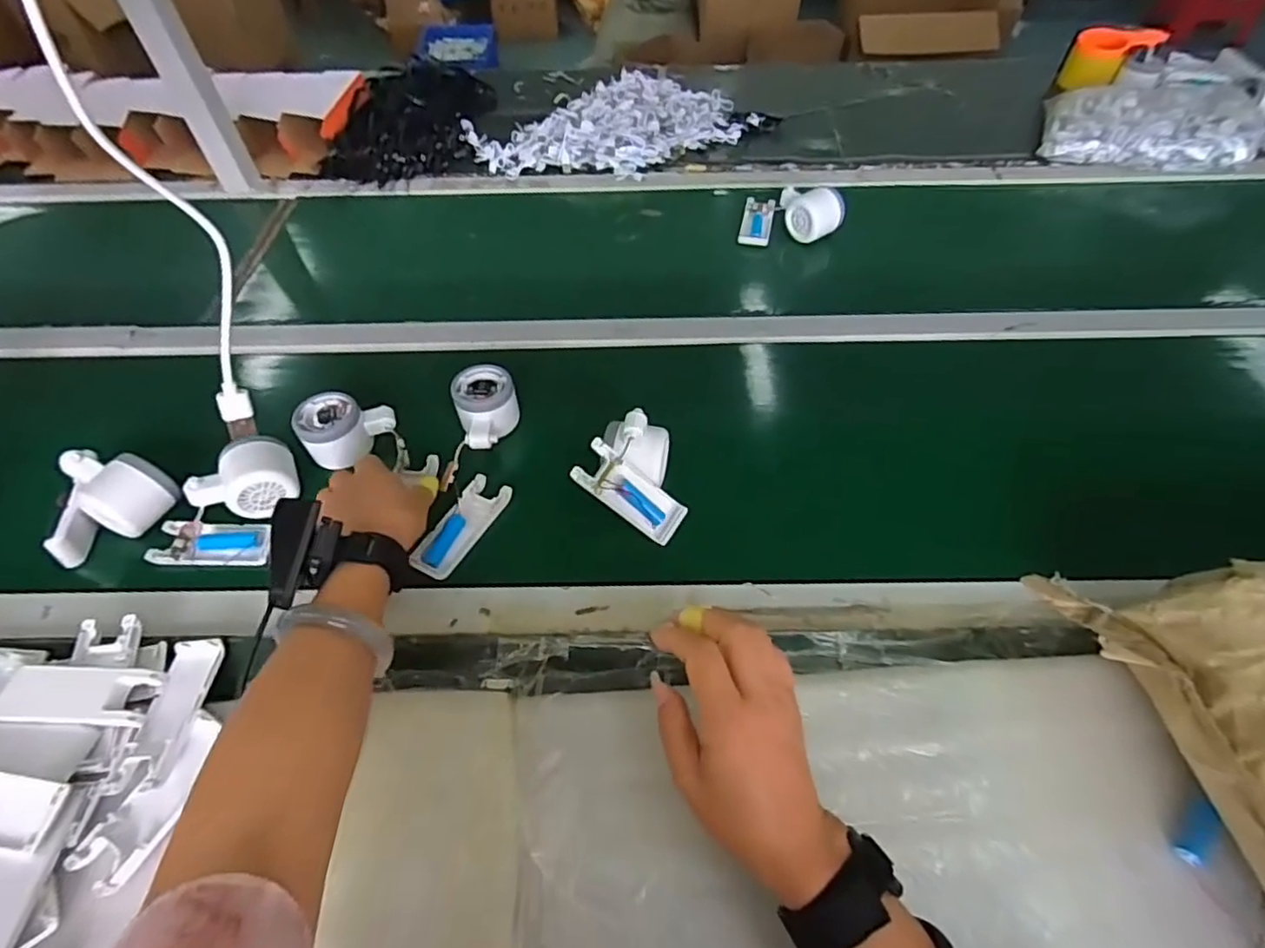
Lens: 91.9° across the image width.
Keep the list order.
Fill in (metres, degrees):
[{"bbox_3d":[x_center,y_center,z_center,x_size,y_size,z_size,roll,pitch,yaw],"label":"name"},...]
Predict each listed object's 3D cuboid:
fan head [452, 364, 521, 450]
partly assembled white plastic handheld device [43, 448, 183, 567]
[{"bbox_3d":[-0.140,-0.064,0.598,0.058,0.045,0.079,-17,54,-12],"label":"fan head"},{"bbox_3d":[-0.462,0.024,0.528,0.065,0.063,0.099,25,57,19],"label":"partly assembled white plastic handheld device"}]

